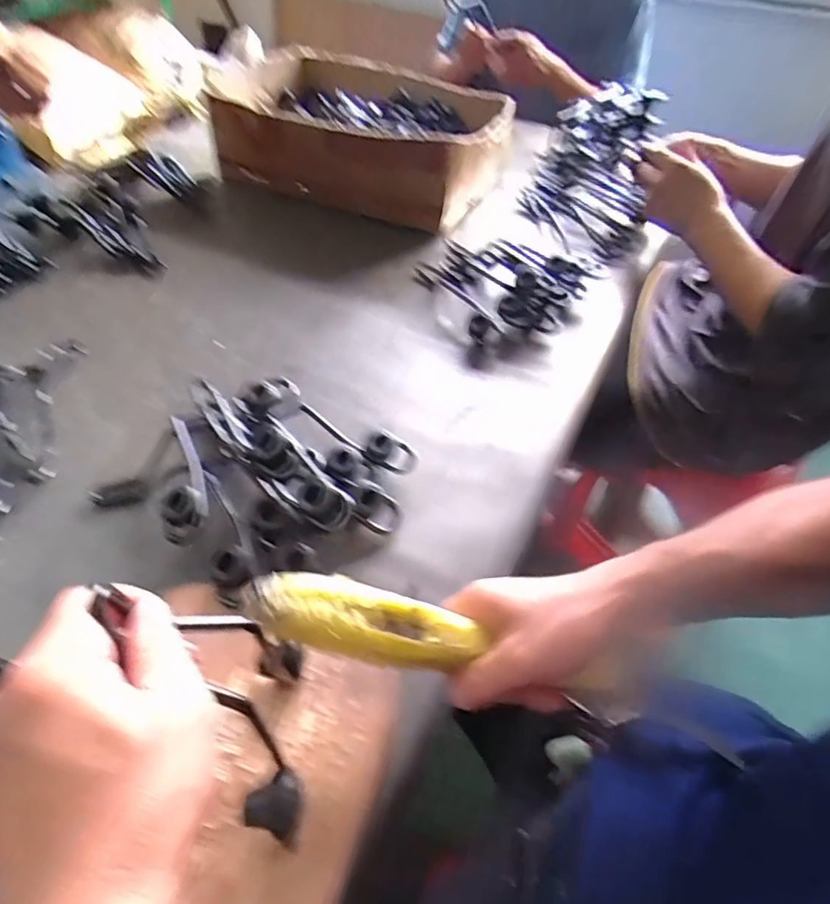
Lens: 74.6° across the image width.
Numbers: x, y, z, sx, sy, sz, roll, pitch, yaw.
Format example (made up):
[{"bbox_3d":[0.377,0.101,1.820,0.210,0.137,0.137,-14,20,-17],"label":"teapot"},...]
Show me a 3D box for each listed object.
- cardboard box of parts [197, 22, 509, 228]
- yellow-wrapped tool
[{"bbox_3d":[-0.077,-0.525,0.895,0.457,0.117,0.351,18,50,10],"label":"cardboard box of parts"},{"bbox_3d":[-0.031,0.106,0.337,0.139,0.026,0.039,16,47,-6],"label":"yellow-wrapped tool"}]

